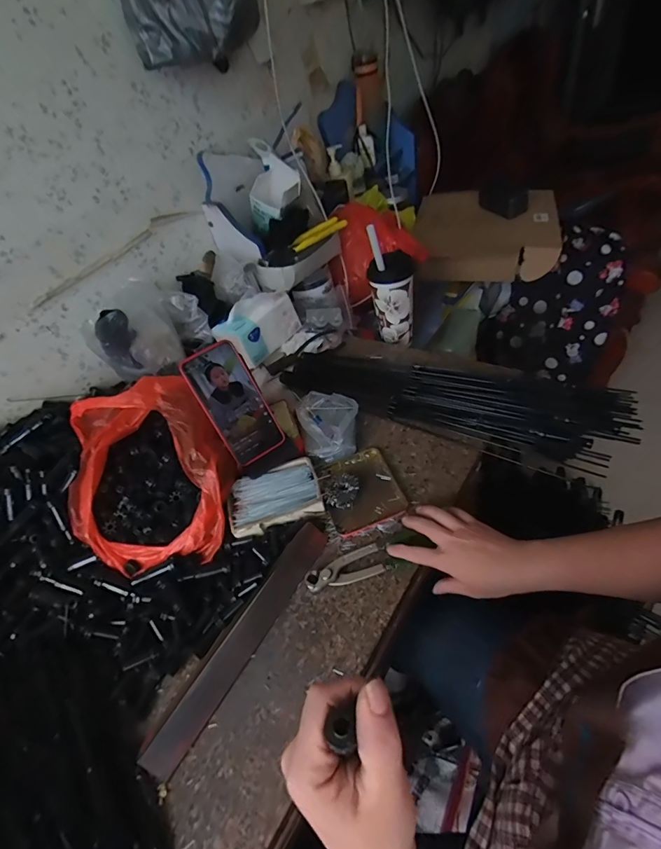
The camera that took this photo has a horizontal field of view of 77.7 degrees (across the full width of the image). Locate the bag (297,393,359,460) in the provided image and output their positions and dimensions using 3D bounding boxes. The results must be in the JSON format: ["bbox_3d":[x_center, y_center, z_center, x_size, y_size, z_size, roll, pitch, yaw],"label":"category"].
[{"bbox_3d":[-0.003,-0.001,0.635,0.094,0.042,0.112,-8,47,3],"label":"bag"}]

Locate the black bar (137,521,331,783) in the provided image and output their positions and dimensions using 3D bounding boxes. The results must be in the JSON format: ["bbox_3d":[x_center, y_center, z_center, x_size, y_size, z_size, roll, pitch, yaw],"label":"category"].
[{"bbox_3d":[-0.094,0.237,0.467,0.037,0.015,0.284,38,58,0],"label":"black bar"}]

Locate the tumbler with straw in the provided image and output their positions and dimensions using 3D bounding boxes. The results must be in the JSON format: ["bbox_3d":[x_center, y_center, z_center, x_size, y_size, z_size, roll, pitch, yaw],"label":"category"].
[{"bbox_3d":[0.115,-0.265,0.779,0.088,0.220,0.074,-8,46,8],"label":"tumbler with straw"}]

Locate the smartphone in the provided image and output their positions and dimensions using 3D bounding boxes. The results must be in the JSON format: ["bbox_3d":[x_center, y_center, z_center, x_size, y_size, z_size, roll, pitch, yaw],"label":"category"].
[{"bbox_3d":[-0.130,-0.029,0.561,0.076,0.163,0.008,-33,15,-14],"label":"smartphone"}]

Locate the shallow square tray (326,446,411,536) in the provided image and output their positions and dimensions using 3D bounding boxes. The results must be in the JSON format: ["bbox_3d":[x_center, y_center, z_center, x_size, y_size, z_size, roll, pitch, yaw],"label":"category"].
[{"bbox_3d":[0.041,0.090,0.572,0.101,0.017,0.121,-21,46,-4],"label":"shallow square tray"}]

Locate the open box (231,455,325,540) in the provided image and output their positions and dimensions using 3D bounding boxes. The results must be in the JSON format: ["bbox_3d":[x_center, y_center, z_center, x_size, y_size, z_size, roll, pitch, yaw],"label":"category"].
[{"bbox_3d":[-0.078,0.098,0.564,0.125,0.022,0.083,-22,46,-6],"label":"open box"}]

